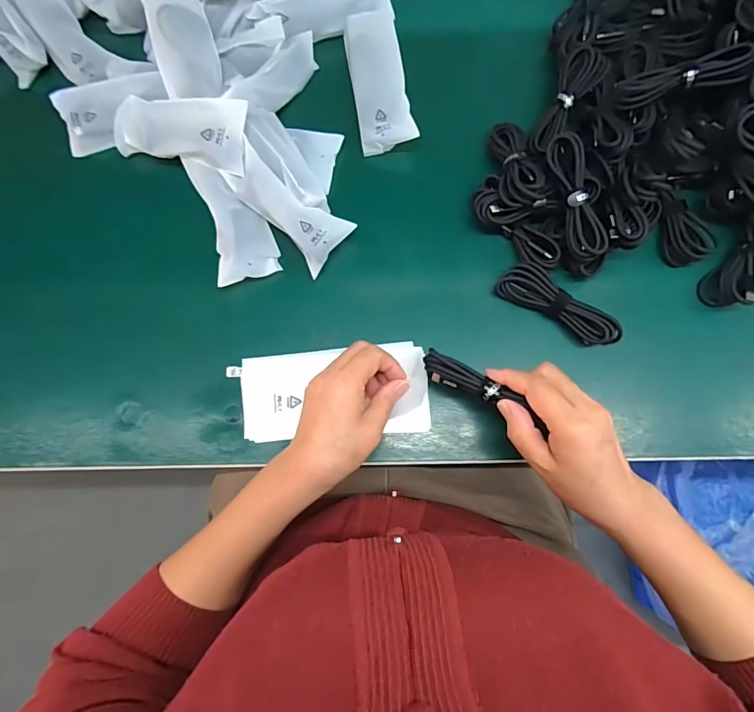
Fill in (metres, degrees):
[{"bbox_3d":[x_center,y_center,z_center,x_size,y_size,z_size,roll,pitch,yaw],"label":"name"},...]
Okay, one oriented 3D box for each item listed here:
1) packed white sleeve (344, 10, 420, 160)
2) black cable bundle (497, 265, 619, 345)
[{"bbox_3d":[0.001,-0.286,0.444,0.053,0.018,0.151,-10,78,-1],"label":"packed white sleeve"},{"bbox_3d":[0.168,-0.046,0.399,0.114,0.021,0.035,34,81,7],"label":"black cable bundle"}]

